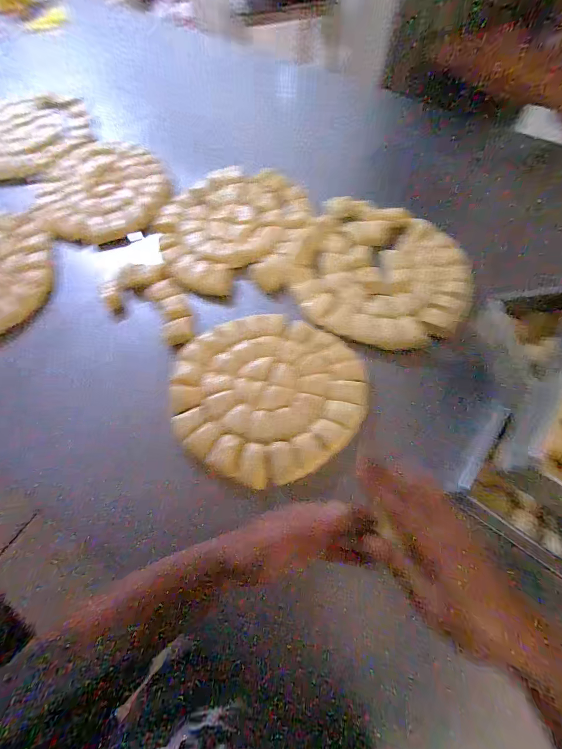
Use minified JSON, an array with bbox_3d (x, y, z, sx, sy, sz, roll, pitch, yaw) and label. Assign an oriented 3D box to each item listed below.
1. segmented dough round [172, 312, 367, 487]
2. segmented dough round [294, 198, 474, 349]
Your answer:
[{"bbox_3d":[-0.024,0.023,0.473,0.272,0.015,0.248,-1,68,1],"label":"segmented dough round"},{"bbox_3d":[0.184,-0.189,0.556,0.270,0.034,0.305,16,69,8],"label":"segmented dough round"}]

